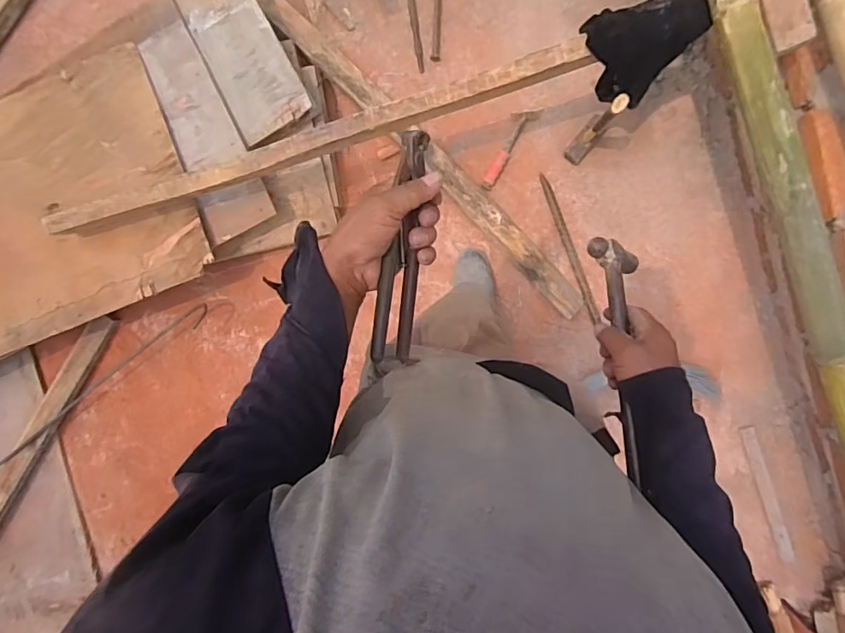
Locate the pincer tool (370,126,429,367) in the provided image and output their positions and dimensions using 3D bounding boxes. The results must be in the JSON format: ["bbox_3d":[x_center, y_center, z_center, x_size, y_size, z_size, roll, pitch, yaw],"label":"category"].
[{"bbox_3d":[-0.020,-0.064,0.504,0.035,0.046,0.227,6,97,4],"label":"pincer tool"}]

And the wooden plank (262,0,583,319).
[{"bbox_3d":[0.001,-0.439,1.372,0.073,0.058,1.190,-45,89,8],"label":"wooden plank"}]

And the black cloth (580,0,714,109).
[{"bbox_3d":[0.436,-0.559,1.036,0.177,0.179,0.198,42,98,3],"label":"black cloth"}]

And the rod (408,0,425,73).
[{"bbox_3d":[-0.020,-0.793,1.381,0.023,0.017,0.265,-8,93,8],"label":"rod"}]

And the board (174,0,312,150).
[{"bbox_3d":[-0.458,-0.662,1.294,0.197,0.021,0.413,-27,99,2],"label":"board"}]

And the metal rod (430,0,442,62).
[{"bbox_3d":[0.043,-0.862,1.365,0.022,0.020,0.349,4,95,7],"label":"metal rod"}]

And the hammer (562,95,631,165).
[{"bbox_3d":[0.405,-0.440,1.191,0.048,0.320,0.119,38,98,2],"label":"hammer"}]

